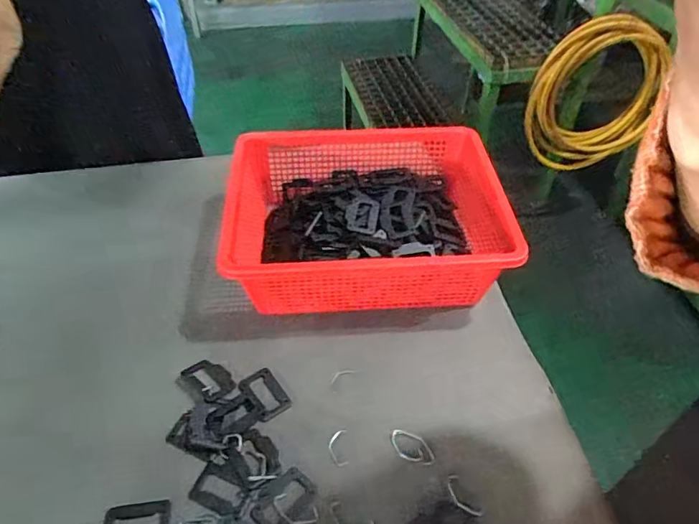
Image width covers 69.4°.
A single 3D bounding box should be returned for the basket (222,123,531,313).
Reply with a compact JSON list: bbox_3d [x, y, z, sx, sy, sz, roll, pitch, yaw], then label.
[{"bbox_3d":[0.026,-0.047,0.589,0.304,0.106,0.232,-3,46,-3],"label":"basket"}]

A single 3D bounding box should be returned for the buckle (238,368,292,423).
[{"bbox_3d":[-0.082,0.128,0.491,0.034,0.005,0.054,-28,52,-24],"label":"buckle"}]

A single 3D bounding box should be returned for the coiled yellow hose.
[{"bbox_3d":[0.633,-0.417,1.313,0.347,0.403,0.068,0,46,0],"label":"coiled yellow hose"}]

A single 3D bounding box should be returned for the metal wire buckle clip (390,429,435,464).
[{"bbox_3d":[0.057,0.167,0.458,0.042,0.004,0.026,14,48,13],"label":"metal wire buckle clip"}]

